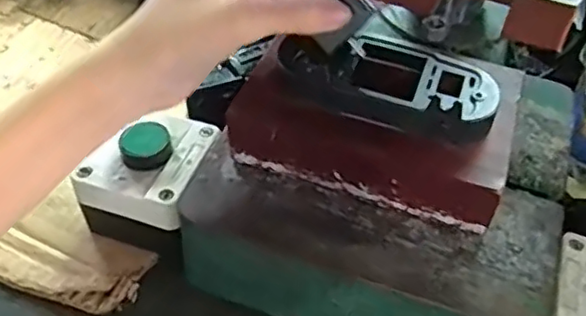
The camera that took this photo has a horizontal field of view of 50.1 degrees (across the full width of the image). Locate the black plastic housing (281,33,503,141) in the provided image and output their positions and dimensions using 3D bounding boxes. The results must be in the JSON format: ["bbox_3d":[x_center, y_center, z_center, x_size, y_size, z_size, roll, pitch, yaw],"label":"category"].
[{"bbox_3d":[0.051,-0.043,0.330,0.111,0.025,0.049,18,51,12],"label":"black plastic housing"}]

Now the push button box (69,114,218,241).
[{"bbox_3d":[-0.085,0.013,0.374,0.067,0.060,0.076,19,51,13],"label":"push button box"}]

